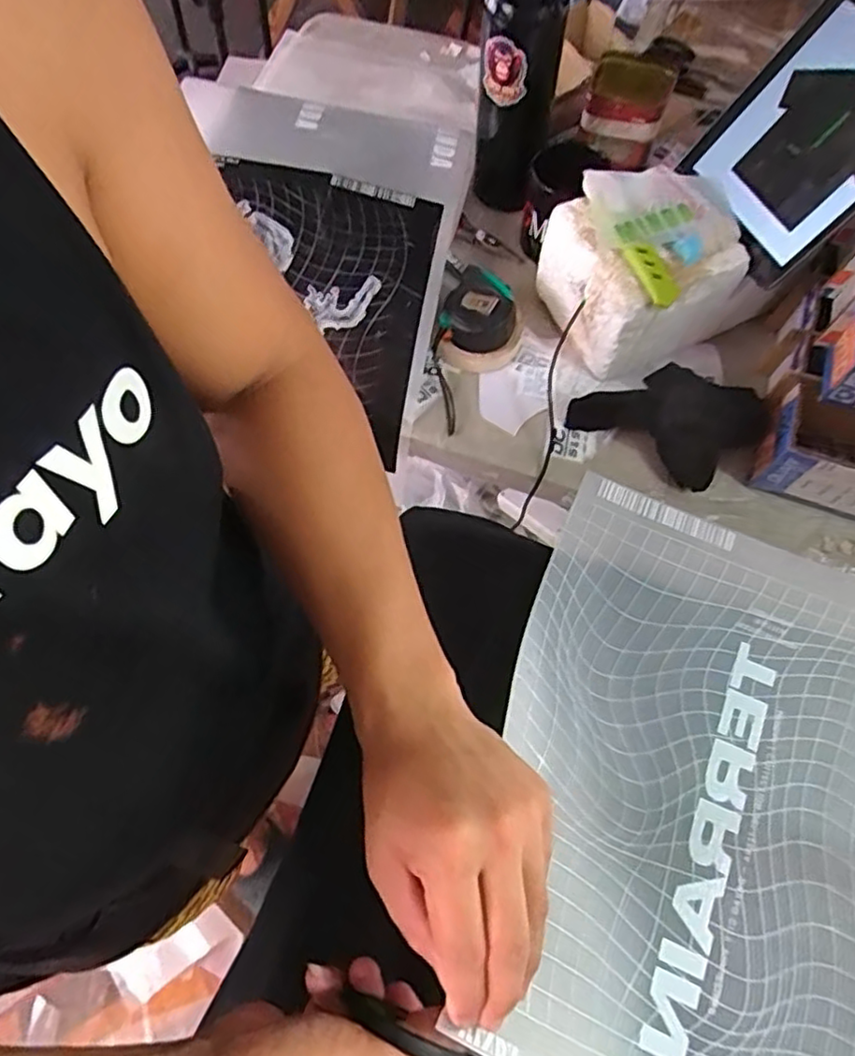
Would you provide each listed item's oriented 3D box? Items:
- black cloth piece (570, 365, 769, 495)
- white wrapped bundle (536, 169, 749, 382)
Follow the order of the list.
[{"bbox_3d":[0.233,-0.112,0.635,0.164,0.048,0.108,34,70,12],"label":"black cloth piece"},{"bbox_3d":[0.207,-0.254,0.648,0.139,0.124,0.150,-23,70,-11],"label":"white wrapped bundle"}]

